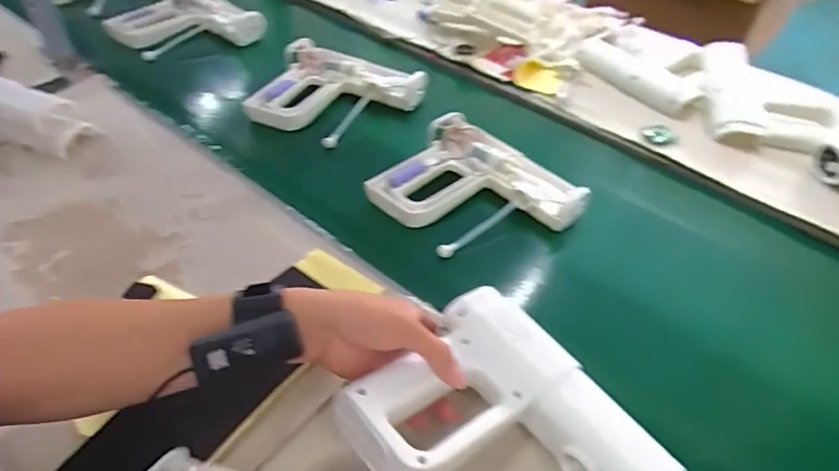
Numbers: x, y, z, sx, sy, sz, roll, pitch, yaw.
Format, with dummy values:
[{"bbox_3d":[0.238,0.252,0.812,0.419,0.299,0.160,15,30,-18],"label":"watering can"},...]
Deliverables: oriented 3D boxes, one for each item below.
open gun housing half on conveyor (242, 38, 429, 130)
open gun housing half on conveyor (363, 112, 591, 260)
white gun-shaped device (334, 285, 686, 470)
[{"bbox_3d":[-0.127,-0.213,0.787,0.231,0.038,0.190,21,49,16],"label":"open gun housing half on conveyor"},{"bbox_3d":[0.069,-0.055,0.648,0.219,0.041,0.186,37,55,27],"label":"open gun housing half on conveyor"},{"bbox_3d":[0.066,0.152,0.393,0.172,0.065,0.202,-33,57,-29],"label":"white gun-shaped device"}]

